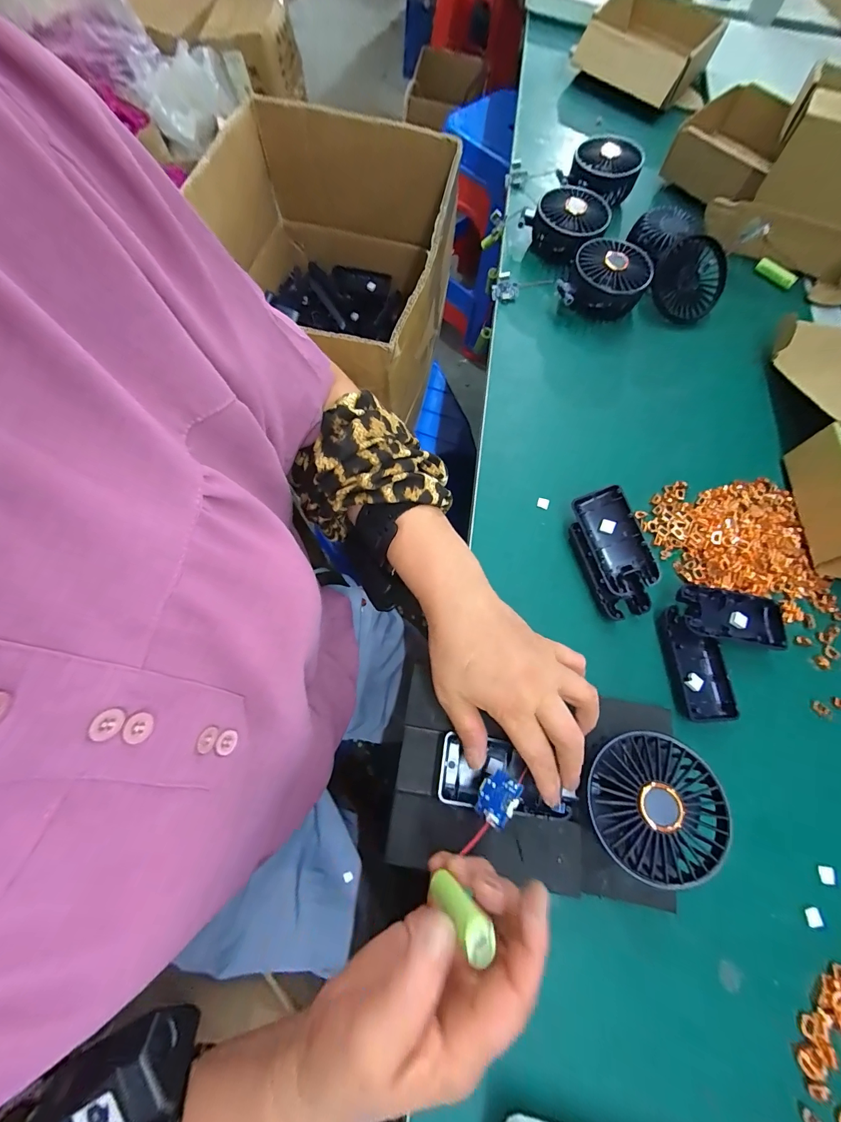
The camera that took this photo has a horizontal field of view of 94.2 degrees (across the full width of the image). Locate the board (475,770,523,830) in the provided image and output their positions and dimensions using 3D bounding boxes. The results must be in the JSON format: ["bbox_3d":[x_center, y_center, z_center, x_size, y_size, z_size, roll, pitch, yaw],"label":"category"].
[{"bbox_3d":[0.052,0.159,0.261,0.024,0.006,0.031,30,74,9],"label":"board"}]

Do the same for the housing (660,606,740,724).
[{"bbox_3d":[0.235,0.088,0.333,0.048,0.018,0.091,-1,70,-5],"label":"housing"}]

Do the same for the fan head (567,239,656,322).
[{"bbox_3d":[0.217,-0.328,0.456,0.085,0.046,0.081,19,70,3],"label":"fan head"}]

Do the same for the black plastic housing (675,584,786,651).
[{"bbox_3d":[0.267,0.049,0.340,0.095,0.028,0.044,10,70,-1],"label":"black plastic housing"}]

